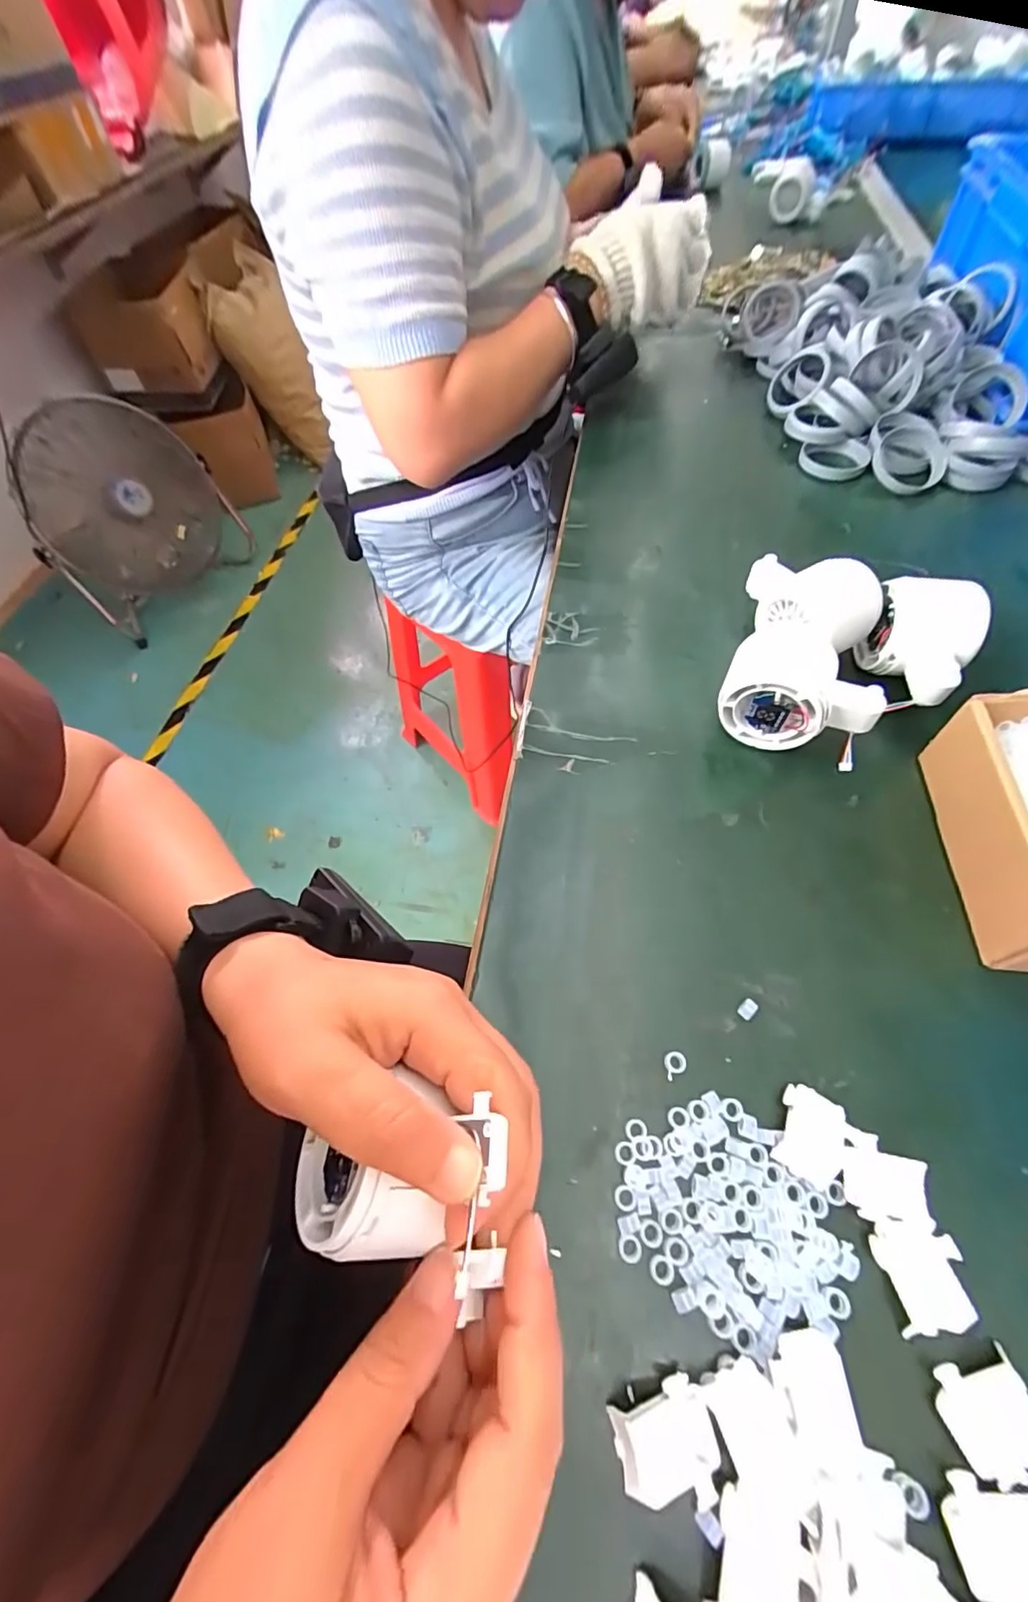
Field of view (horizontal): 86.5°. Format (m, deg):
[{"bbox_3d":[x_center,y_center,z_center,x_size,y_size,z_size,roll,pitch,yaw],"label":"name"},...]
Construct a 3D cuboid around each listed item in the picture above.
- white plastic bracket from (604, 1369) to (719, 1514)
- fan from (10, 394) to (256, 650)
[{"bbox_3d":[0.052,0.218,0.184,0.033,0.011,0.029,-17,58,-7],"label":"white plastic bracket"},{"bbox_3d":[-0.967,-0.727,1.396,0.181,0.419,0.461,23,62,17],"label":"fan"}]

